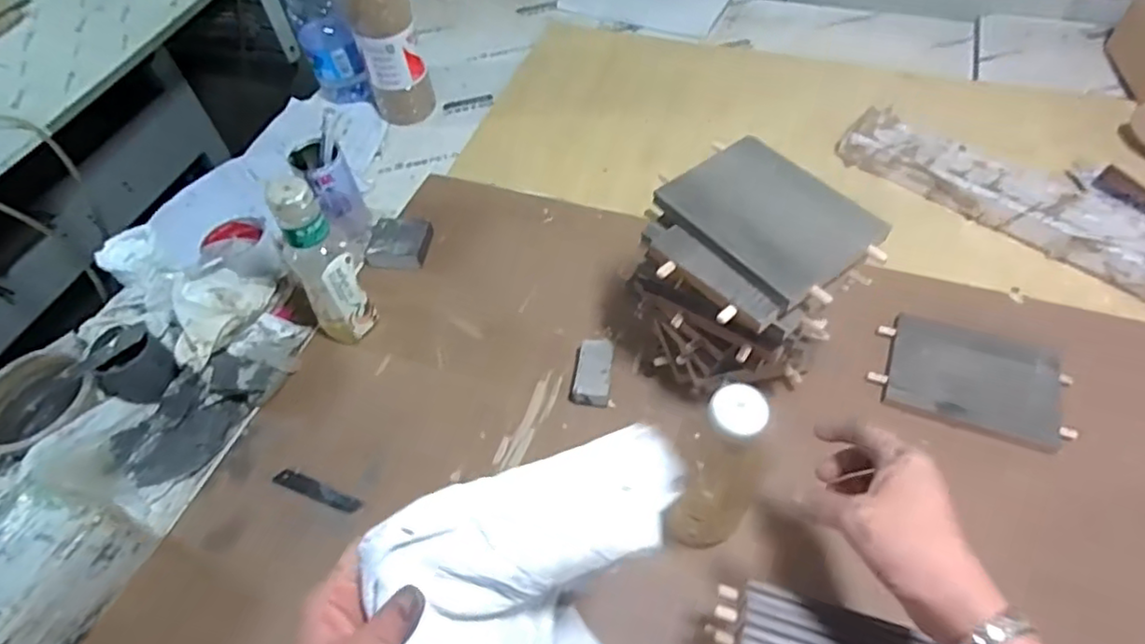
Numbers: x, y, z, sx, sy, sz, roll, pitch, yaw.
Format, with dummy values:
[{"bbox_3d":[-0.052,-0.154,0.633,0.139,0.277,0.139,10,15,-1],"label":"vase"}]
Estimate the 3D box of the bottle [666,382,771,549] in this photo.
[{"bbox_3d":[0.111,0.125,0.500,0.057,0.214,0.053,-2,54,3],"label":"bottle"}]

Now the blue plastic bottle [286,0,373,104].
[{"bbox_3d":[-0.373,-0.440,0.951,0.075,0.238,0.085,-25,56,-13],"label":"blue plastic bottle"}]

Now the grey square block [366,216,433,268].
[{"bbox_3d":[-0.215,-0.099,0.800,0.071,0.033,0.060,8,55,10],"label":"grey square block"}]

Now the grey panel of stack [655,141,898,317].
[{"bbox_3d":[0.160,-0.086,0.524,0.114,0.020,0.159,-37,65,-17],"label":"grey panel of stack"}]

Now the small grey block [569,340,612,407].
[{"bbox_3d":[0.021,0.051,0.667,0.039,0.031,0.068,3,54,7],"label":"small grey block"}]

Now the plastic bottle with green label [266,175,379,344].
[{"bbox_3d":[-0.255,-0.055,0.659,0.052,0.198,0.059,33,62,25],"label":"plastic bottle with green label"}]

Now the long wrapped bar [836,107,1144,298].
[{"bbox_3d":[0.621,-0.082,0.719,0.089,0.041,0.665,-40,60,-22],"label":"long wrapped bar"}]

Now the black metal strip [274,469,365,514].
[{"bbox_3d":[-0.249,0.165,0.622,0.092,0.010,0.017,17,57,16],"label":"black metal strip"}]

